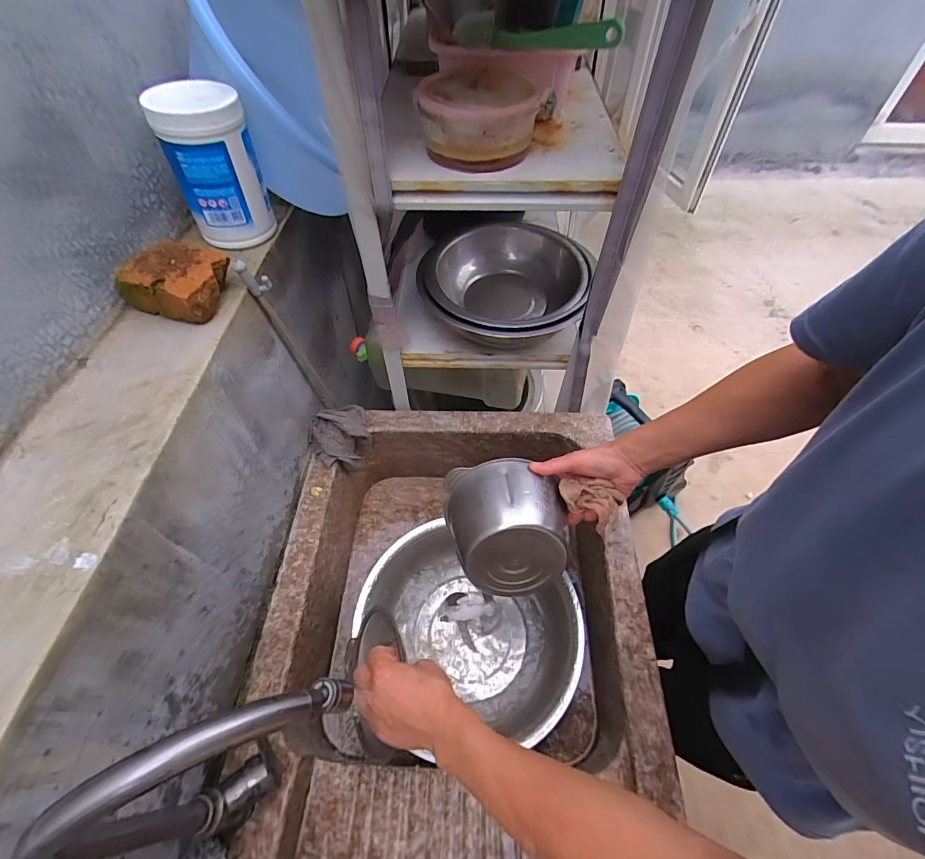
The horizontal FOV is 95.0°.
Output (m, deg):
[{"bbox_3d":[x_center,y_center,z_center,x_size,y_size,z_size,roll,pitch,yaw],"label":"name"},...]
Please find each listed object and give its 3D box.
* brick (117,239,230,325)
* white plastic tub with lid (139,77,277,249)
[{"bbox_3d":[-0.336,-0.179,0.503,0.103,0.049,0.090,8,55,8],"label":"brick"},{"bbox_3d":[-0.309,-0.329,0.539,0.106,0.156,0.088,-26,57,-16],"label":"white plastic tub with lid"}]

